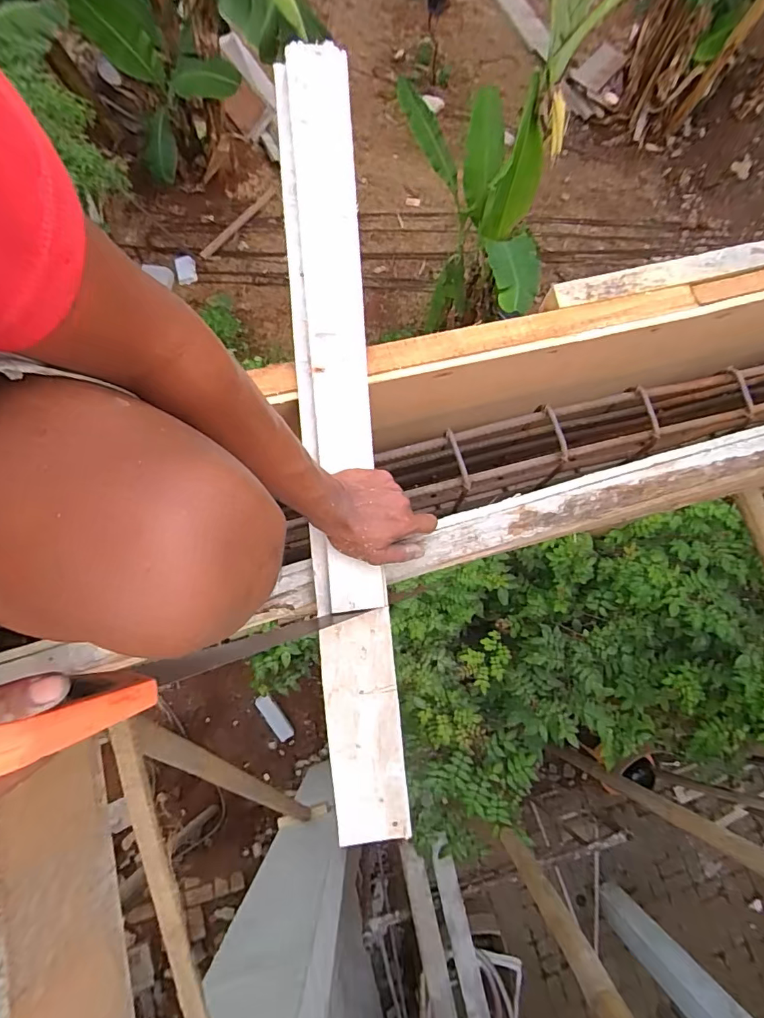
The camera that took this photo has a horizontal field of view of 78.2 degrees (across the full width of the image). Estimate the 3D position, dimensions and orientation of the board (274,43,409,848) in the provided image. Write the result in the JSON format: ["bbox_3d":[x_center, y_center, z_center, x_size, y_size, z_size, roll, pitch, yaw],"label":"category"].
[{"bbox_3d":[-0.048,-0.068,0.558,0.082,0.027,0.936,-5,90,-2],"label":"board"}]

